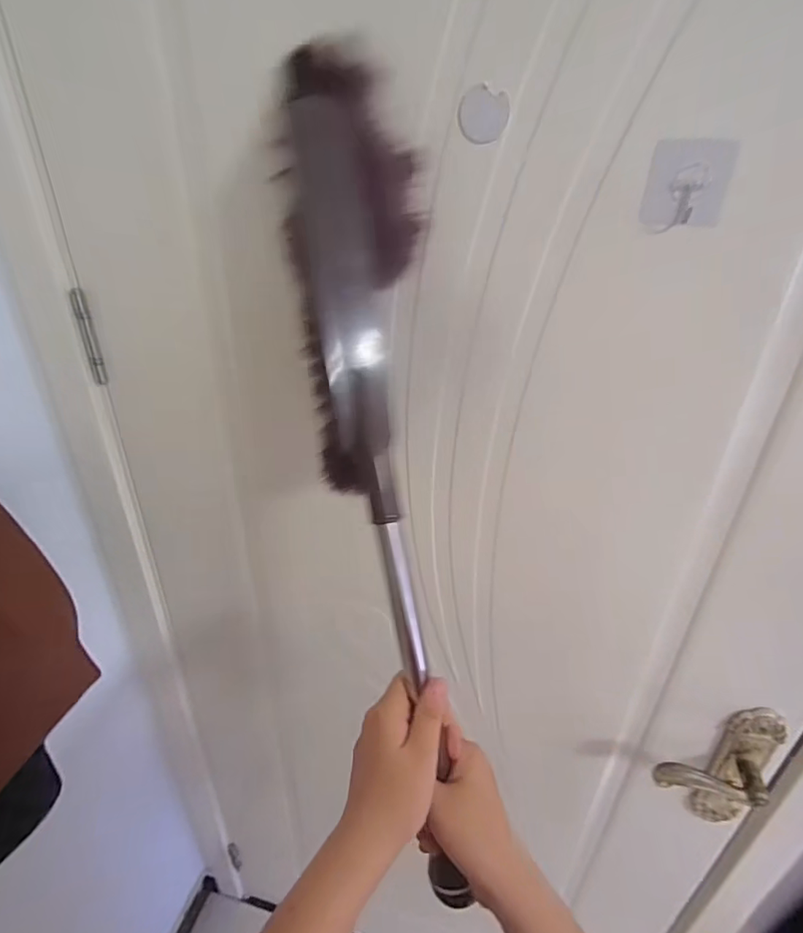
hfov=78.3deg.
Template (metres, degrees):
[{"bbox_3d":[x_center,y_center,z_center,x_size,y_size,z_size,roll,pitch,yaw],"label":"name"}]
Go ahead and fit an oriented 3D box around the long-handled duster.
[{"bbox_3d":[-0.014,0.002,0.387,0.103,0.644,0.094,-5,-1,-11],"label":"long-handled duster"}]

